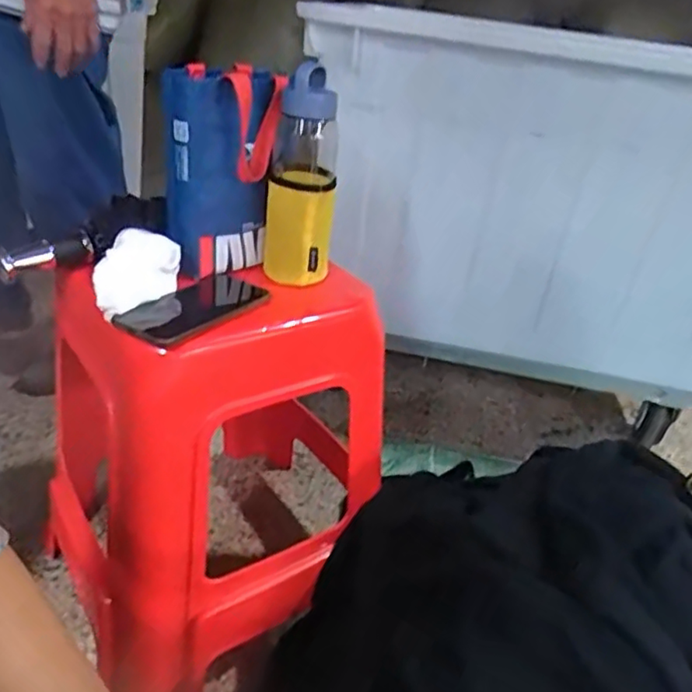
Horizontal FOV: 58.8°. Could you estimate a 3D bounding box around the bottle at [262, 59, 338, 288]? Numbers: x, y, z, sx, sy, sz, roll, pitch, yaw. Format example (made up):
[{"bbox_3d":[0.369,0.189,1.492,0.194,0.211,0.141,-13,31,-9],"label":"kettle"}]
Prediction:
[{"bbox_3d":[-0.049,-0.180,0.669,0.073,0.220,0.064,3,30,-6],"label":"bottle"}]

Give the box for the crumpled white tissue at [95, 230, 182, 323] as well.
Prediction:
[{"bbox_3d":[-0.209,-0.074,0.615,0.080,0.050,0.095,-1,30,-13],"label":"crumpled white tissue"}]

